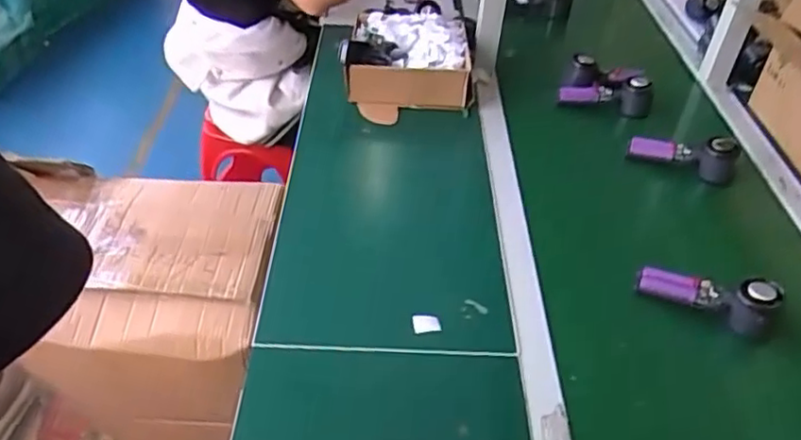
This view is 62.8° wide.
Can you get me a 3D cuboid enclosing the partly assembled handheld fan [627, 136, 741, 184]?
[{"bbox_3d":[0.448,-0.108,1.039,0.161,0.055,0.052,18,42,16],"label":"partly assembled handheld fan"}]

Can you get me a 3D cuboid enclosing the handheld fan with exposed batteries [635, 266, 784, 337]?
[{"bbox_3d":[0.371,0.087,0.796,0.155,0.051,0.037,22,43,20],"label":"handheld fan with exposed batteries"}]

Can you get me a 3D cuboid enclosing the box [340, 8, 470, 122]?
[{"bbox_3d":[0.014,-0.286,1.187,0.226,0.105,0.235,4,40,1],"label":"box"}]

